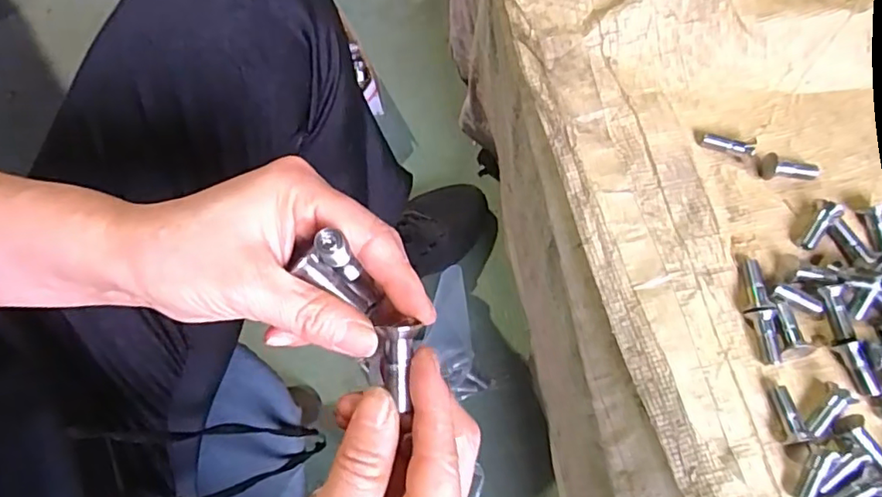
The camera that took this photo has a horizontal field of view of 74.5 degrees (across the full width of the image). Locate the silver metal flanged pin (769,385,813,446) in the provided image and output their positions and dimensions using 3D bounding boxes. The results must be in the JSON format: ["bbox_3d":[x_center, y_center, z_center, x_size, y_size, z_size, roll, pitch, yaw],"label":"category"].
[{"bbox_3d":[0.214,0.103,0.358,0.013,0.012,0.034,-10,56,-1],"label":"silver metal flanged pin"}]

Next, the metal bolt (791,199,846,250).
[{"bbox_3d":[0.257,-0.016,0.398,0.016,0.010,0.037,37,91,14],"label":"metal bolt"}]

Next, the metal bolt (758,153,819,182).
[{"bbox_3d":[0.249,-0.058,0.413,0.039,0.014,0.014,2,72,2],"label":"metal bolt"}]

